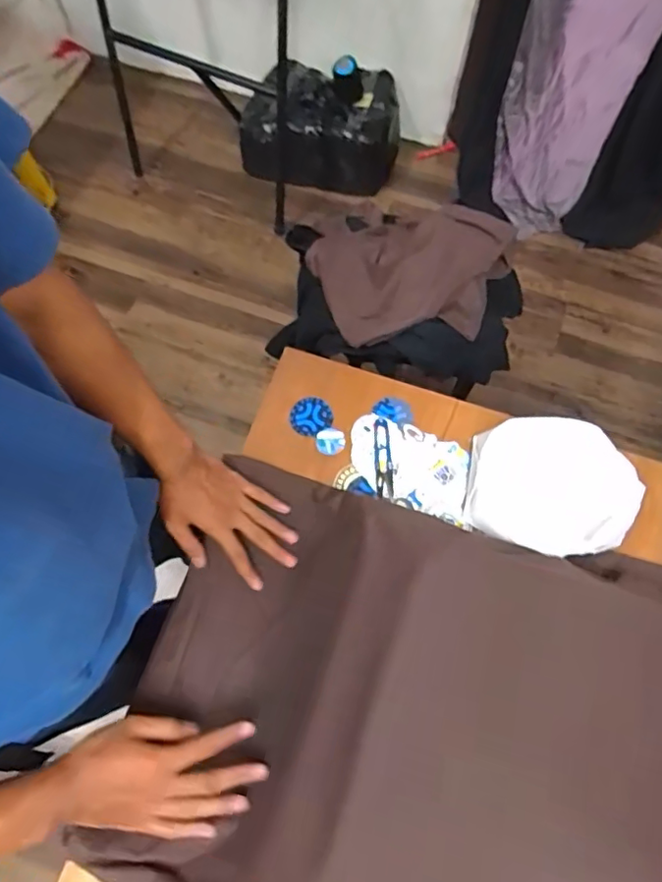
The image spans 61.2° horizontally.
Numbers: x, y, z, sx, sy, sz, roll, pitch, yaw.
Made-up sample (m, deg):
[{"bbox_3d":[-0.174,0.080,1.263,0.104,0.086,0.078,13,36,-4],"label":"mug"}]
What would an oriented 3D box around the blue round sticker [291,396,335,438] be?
[{"bbox_3d":[-0.027,-0.033,0.741,0.054,0.006,0.053,0,70,-1],"label":"blue round sticker"}]

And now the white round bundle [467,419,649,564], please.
[{"bbox_3d":[0.270,0.053,0.689,0.198,0.061,0.157,15,71,5],"label":"white round bundle"}]

